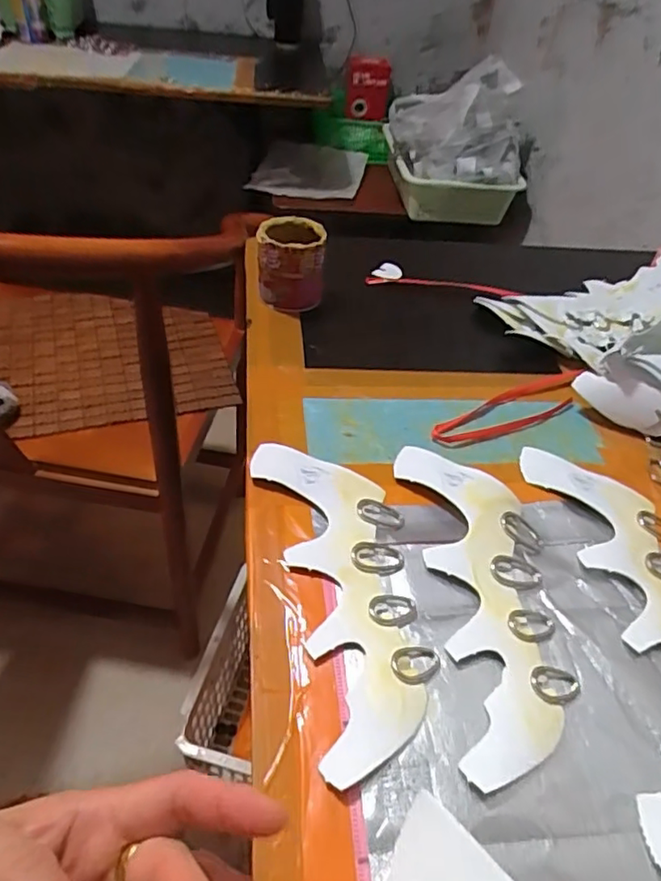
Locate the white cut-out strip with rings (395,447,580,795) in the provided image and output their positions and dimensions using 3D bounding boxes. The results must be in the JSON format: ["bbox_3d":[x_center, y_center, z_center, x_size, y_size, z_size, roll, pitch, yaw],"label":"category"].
[{"bbox_3d":[0.098,0.086,0.366,0.080,0.014,0.227,1,44,-8],"label":"white cut-out strip with rings"}]

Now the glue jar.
[{"bbox_3d":[-0.040,-0.178,0.597,0.066,0.074,0.066,4,43,-4],"label":"glue jar"}]

